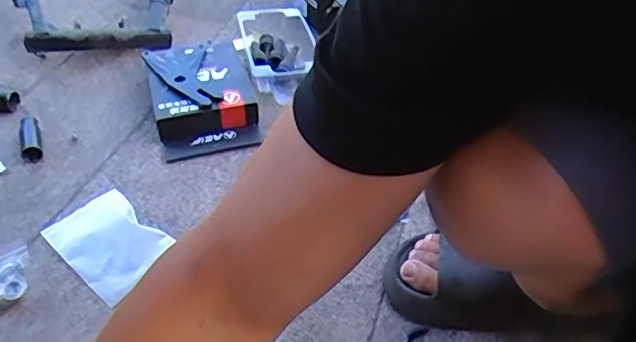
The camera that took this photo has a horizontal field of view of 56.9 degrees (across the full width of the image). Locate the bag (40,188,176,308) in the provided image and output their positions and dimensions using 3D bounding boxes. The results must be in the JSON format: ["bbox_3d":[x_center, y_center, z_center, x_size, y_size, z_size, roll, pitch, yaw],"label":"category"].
[{"bbox_3d":[-0.239,0.078,0.672,0.130,0.016,0.097,31,50,29],"label":"bag"}]

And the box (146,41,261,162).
[{"bbox_3d":[-0.170,-0.111,0.862,0.142,0.052,0.215,-12,44,-13],"label":"box"}]

